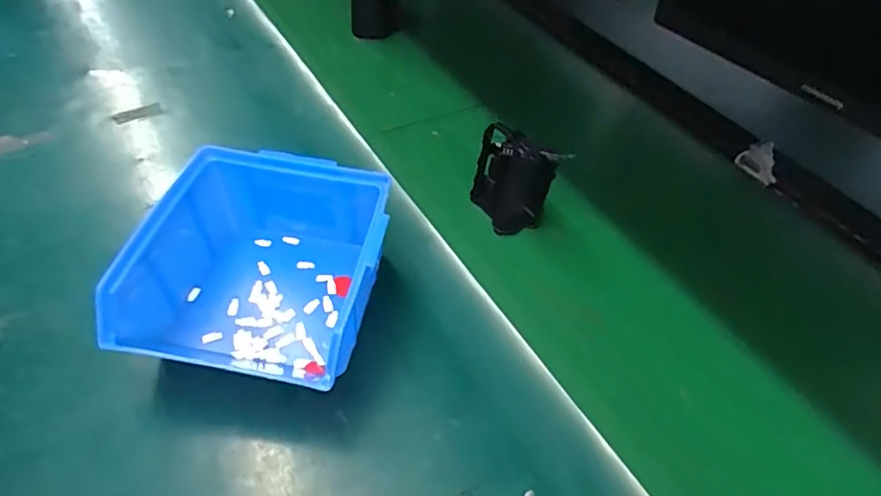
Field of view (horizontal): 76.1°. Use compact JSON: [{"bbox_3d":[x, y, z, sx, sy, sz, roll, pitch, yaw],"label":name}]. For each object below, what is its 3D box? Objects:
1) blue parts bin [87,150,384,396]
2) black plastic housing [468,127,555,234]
[{"bbox_3d":[-0.105,0.014,0.325,0.133,0.069,0.129,11,46,3],"label":"blue parts bin"},{"bbox_3d":[0.053,-0.047,0.413,0.055,0.083,0.030,10,46,3],"label":"black plastic housing"}]

